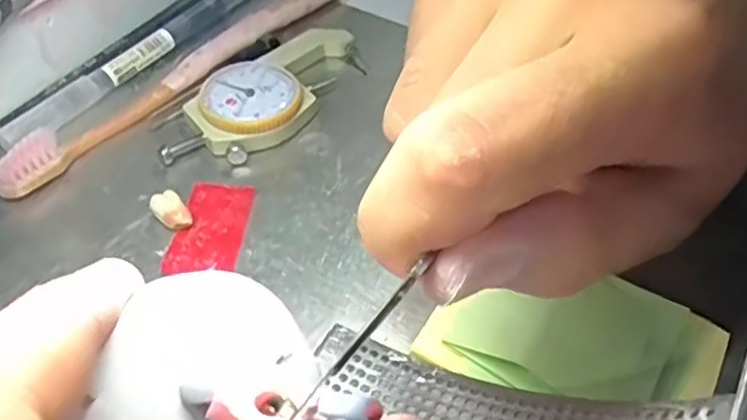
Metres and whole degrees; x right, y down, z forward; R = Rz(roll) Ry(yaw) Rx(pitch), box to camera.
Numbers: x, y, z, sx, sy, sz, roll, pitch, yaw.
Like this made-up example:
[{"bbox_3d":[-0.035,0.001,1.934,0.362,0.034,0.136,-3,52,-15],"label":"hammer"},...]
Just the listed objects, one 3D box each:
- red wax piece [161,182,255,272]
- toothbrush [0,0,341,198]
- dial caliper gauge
[{"bbox_3d":[-0.053,0.005,0.228,0.022,0.004,0.037,7,49,4],"label":"red wax piece"},{"bbox_3d":[-0.067,-0.060,0.276,0.012,0.012,0.180,34,56,24],"label":"toothbrush"},{"bbox_3d":[-0.040,-0.046,0.267,0.040,0.010,0.091,24,52,17],"label":"dial caliper gauge"}]

